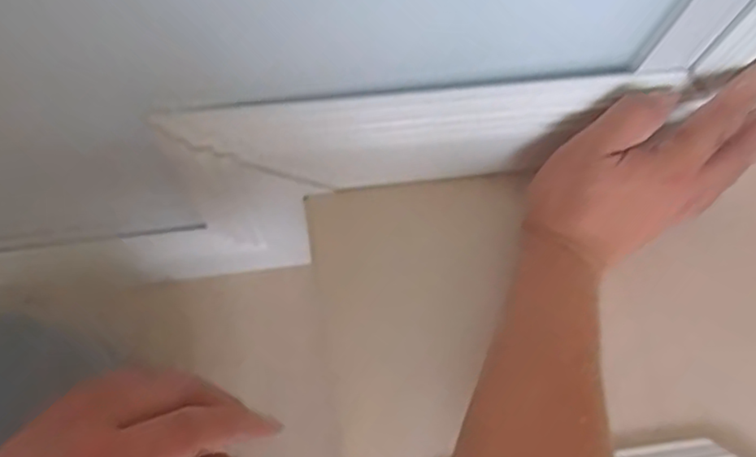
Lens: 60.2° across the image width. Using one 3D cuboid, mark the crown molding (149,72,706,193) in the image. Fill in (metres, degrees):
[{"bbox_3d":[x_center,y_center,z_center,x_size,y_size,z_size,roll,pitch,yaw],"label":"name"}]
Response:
[{"bbox_3d":[0.034,-0.052,0.398,0.294,0.093,0.025,-5,74,-7],"label":"crown molding"}]

